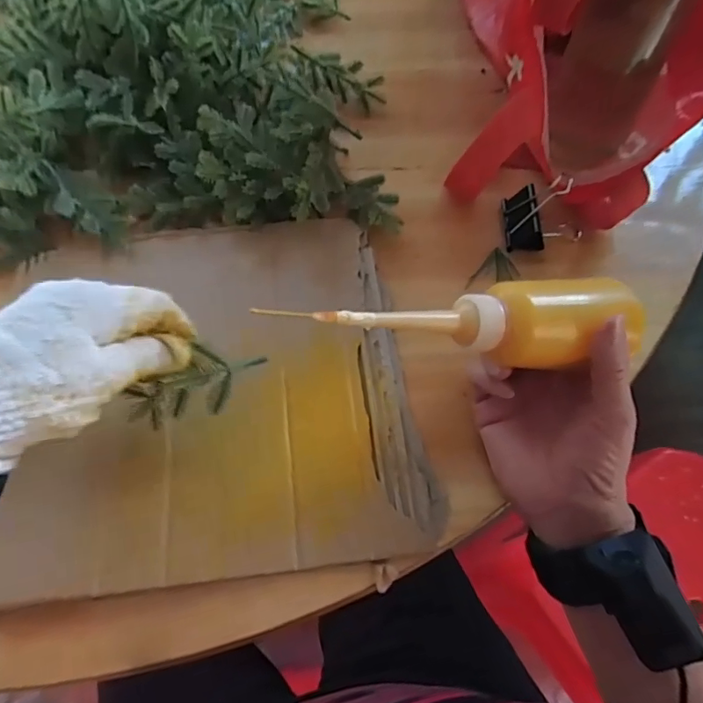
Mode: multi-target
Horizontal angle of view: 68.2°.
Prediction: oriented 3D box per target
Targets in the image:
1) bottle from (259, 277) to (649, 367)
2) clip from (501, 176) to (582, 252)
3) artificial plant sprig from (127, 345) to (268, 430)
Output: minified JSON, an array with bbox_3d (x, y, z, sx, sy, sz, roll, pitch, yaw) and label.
[{"bbox_3d":[0.055,-0.017,0.257,0.164,0.033,0.043,-1,61,-11],"label":"bottle"},{"bbox_3d":[0.153,-0.110,0.404,0.060,0.045,0.054,0,61,1],"label":"clip"},{"bbox_3d":[-0.092,0.019,0.301,0.083,0.028,0.029,-23,63,3],"label":"artificial plant sprig"}]

